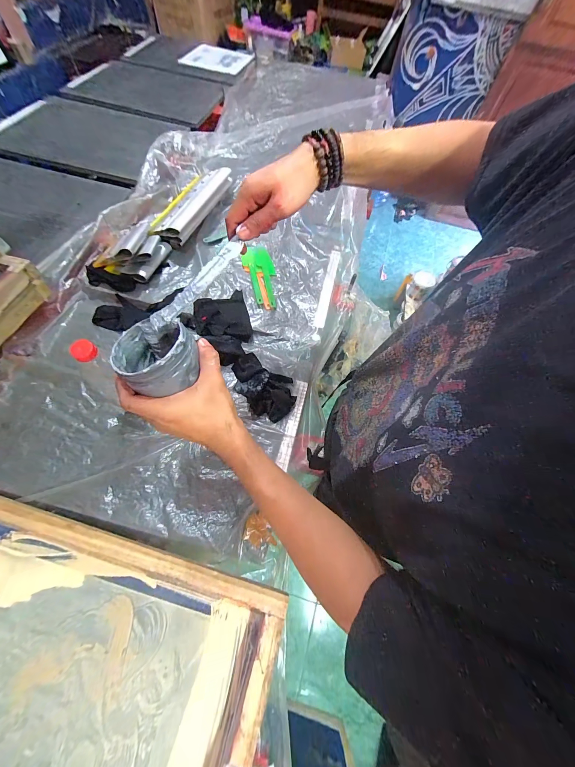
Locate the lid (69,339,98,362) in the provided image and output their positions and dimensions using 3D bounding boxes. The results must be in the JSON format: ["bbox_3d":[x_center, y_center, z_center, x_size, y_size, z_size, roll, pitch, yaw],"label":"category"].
[{"bbox_3d":[-0.308,-0.050,0.417,0.033,0.015,0.032,1,66,-1],"label":"lid"}]

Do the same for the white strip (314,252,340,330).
[{"bbox_3d":[0.124,-0.296,0.836,0.031,0.007,0.325,21,62,-10],"label":"white strip"}]

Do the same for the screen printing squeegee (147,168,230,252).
[{"bbox_3d":[-0.325,-0.592,0.908,0.165,0.070,0.397,15,61,4],"label":"screen printing squeegee"}]

